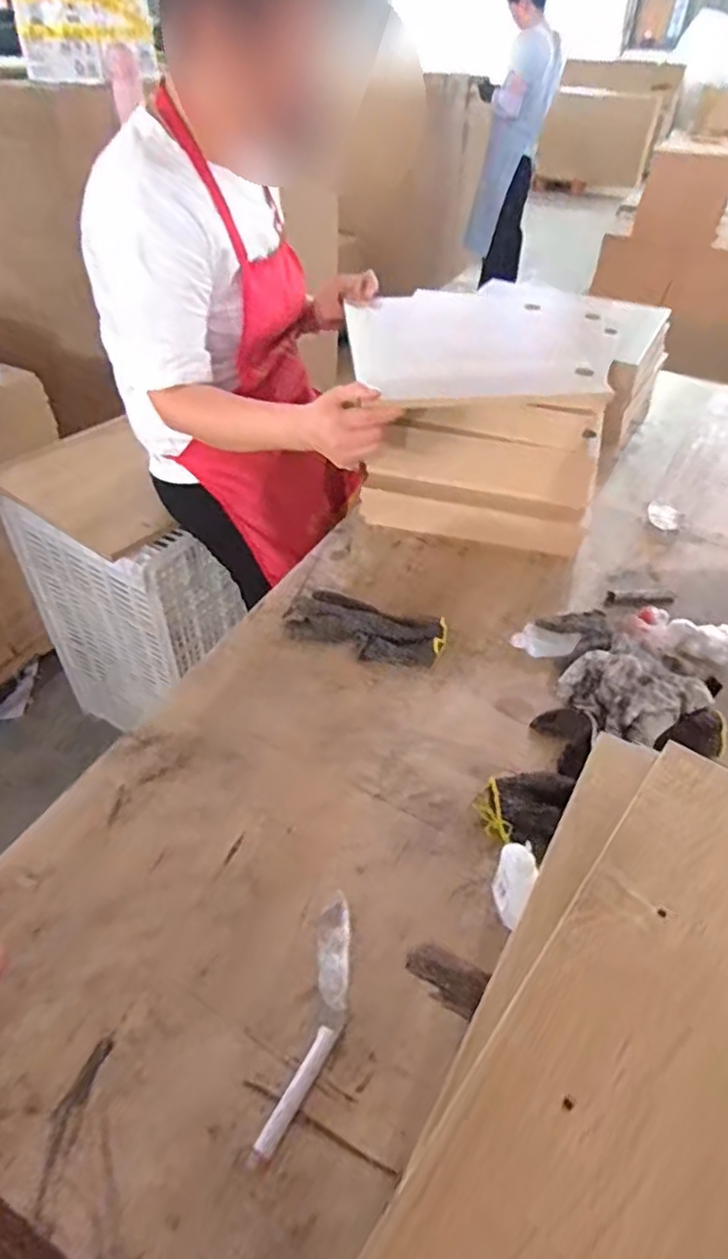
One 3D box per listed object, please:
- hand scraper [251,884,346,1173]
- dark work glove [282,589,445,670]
[{"bbox_3d":[-0.033,0.284,0.474,0.037,0.014,0.177,10,44,9],"label":"hand scraper"},{"bbox_3d":[0.000,-0.002,0.770,0.189,0.018,0.082,15,45,14],"label":"dark work glove"}]

